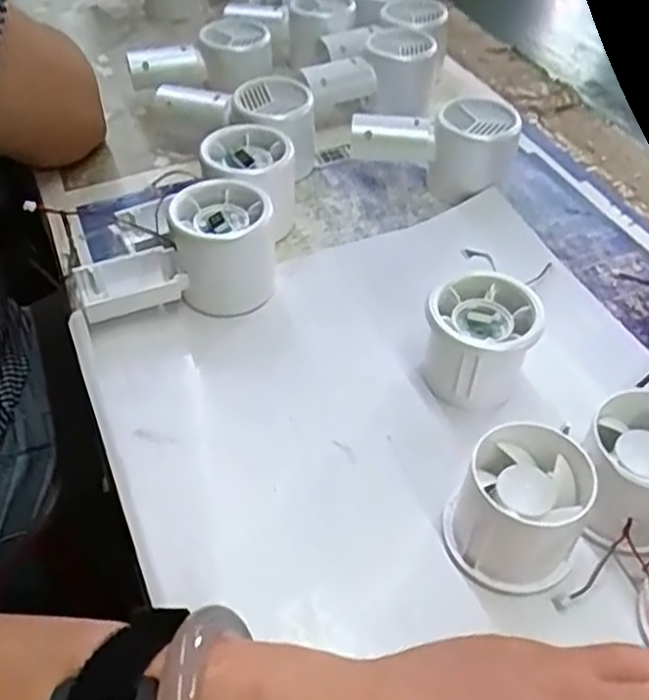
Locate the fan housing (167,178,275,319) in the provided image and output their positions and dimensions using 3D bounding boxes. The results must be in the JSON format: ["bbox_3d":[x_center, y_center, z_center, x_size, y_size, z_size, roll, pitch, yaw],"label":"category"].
[{"bbox_3d":[-0.057,-0.060,0.423,0.053,0.059,0.051,-2,47,-3],"label":"fan housing"}]

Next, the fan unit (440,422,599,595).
[{"bbox_3d":[0.084,0.067,0.314,0.055,0.046,0.058,24,51,21],"label":"fan unit"}]

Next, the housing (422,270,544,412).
[{"bbox_3d":[0.080,-0.004,0.378,0.051,0.051,0.058,16,49,14],"label":"housing"}]

